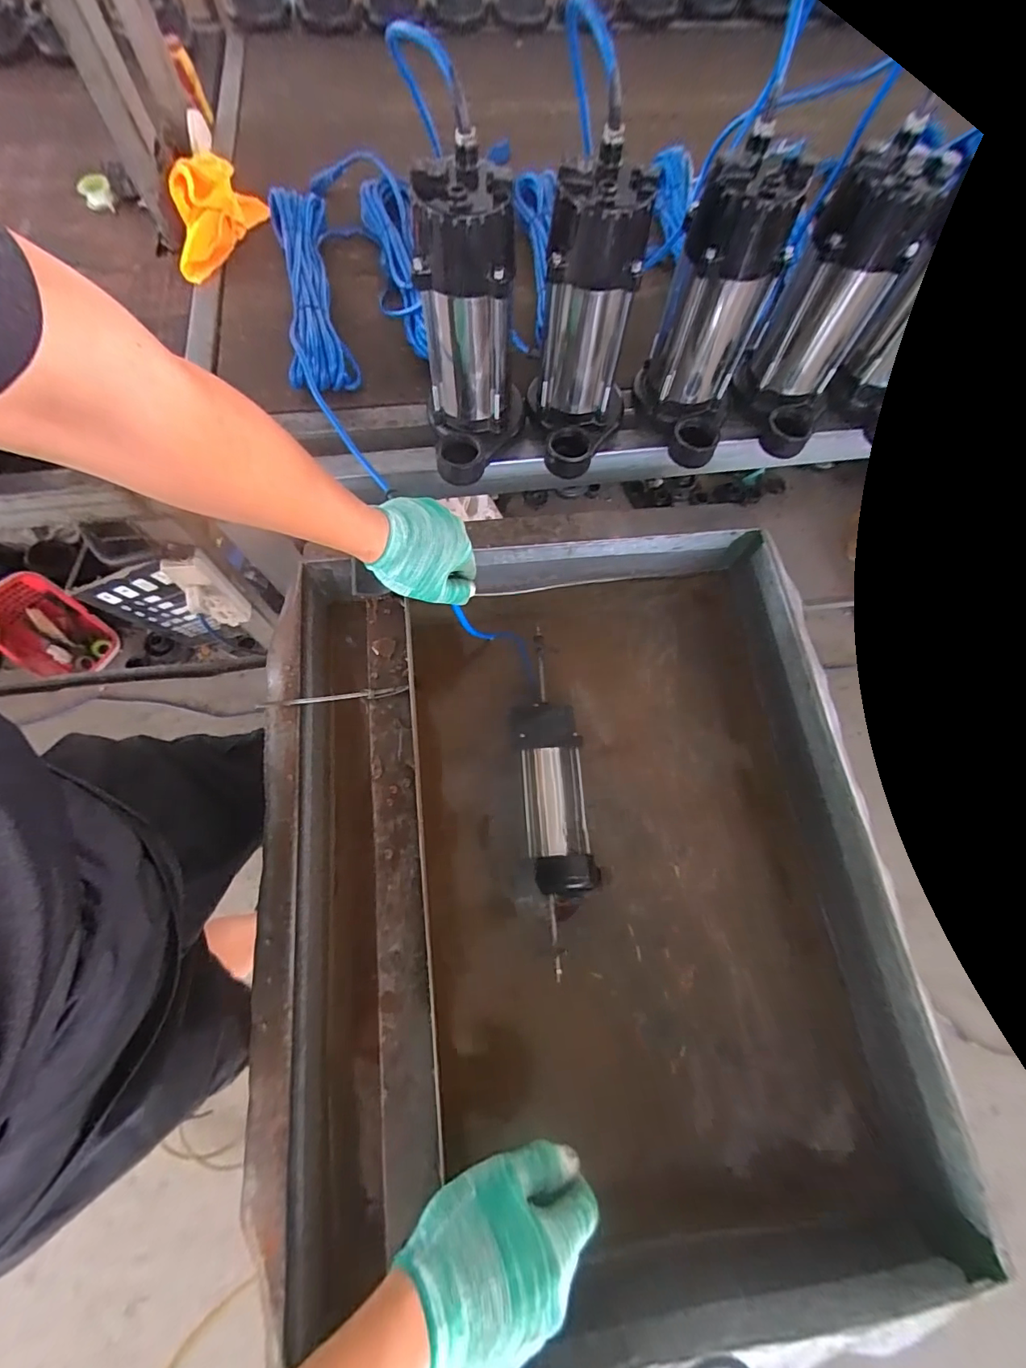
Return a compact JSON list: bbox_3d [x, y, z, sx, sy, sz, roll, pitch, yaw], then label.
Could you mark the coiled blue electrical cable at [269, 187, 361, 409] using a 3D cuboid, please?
[{"bbox_3d":[-0.271,-0.518,0.633,0.081,0.075,0.341,-12,72,-6],"label":"coiled blue electrical cable"}]

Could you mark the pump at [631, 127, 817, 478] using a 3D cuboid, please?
[{"bbox_3d":[0.208,-0.382,0.510,0.110,0.223,0.141,19,72,5],"label":"pump"}]

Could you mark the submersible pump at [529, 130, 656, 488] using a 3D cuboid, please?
[{"bbox_3d":[0.072,-0.359,0.504,0.106,0.246,0.149,9,71,1],"label":"submersible pump"}]

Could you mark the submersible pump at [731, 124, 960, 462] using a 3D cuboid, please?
[{"bbox_3d":[0.332,-0.384,0.515,0.100,0.226,0.125,19,72,5],"label":"submersible pump"}]

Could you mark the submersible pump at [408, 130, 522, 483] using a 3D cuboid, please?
[{"bbox_3d":[-0.047,-0.361,0.500,0.109,0.239,0.186,-5,71,-4],"label":"submersible pump"}]

